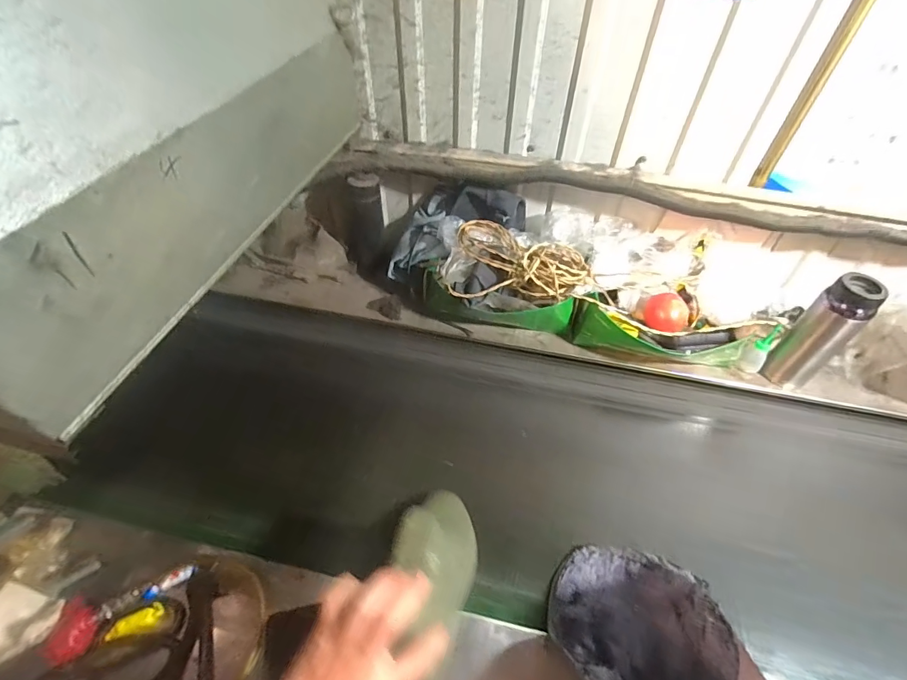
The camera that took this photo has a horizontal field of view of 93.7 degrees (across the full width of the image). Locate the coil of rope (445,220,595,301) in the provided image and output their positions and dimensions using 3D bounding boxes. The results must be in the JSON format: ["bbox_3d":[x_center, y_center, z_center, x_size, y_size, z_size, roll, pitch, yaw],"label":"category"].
[{"bbox_3d":[0.134,-0.159,0.860,0.281,0.075,0.157,0,49,-1],"label":"coil of rope"}]

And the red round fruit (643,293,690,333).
[{"bbox_3d":[0.415,-0.048,0.836,0.082,0.061,0.078,1,49,-1],"label":"red round fruit"}]

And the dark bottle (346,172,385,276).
[{"bbox_3d":[-0.217,-0.280,1.011,0.101,0.243,0.075,-6,49,-6],"label":"dark bottle"}]

